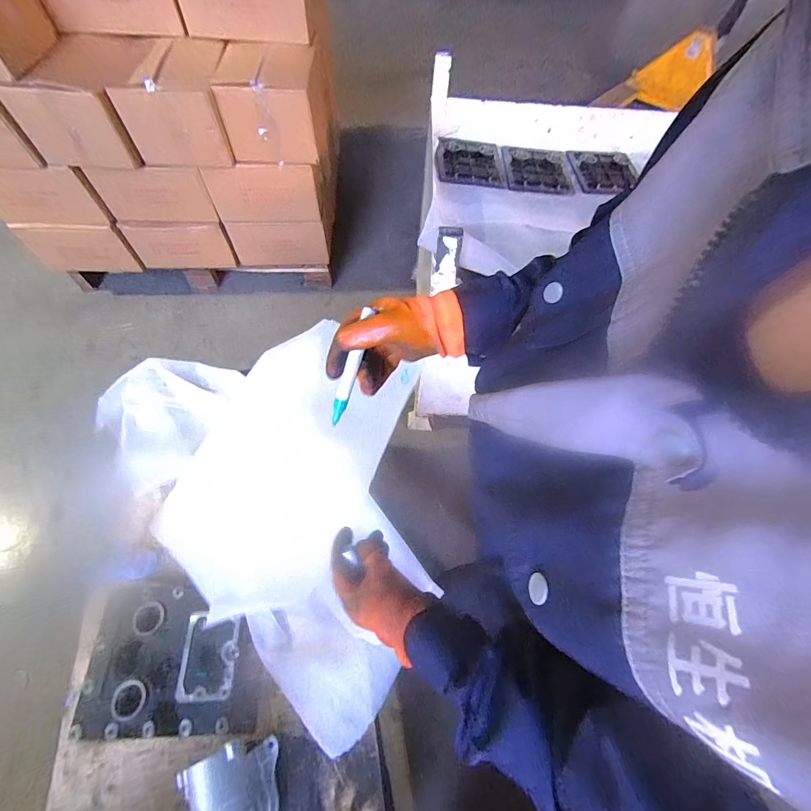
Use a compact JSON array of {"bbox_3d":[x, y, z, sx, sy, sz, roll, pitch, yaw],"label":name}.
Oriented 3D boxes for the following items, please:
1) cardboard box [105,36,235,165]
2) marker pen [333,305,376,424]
[{"bbox_3d":[-0.739,-1.011,1.245,0.318,0.222,0.395,-5,62,-5],"label":"cardboard box"},{"bbox_3d":[-0.059,-0.040,0.396,0.014,0.009,0.130,22,105,9],"label":"marker pen"}]

